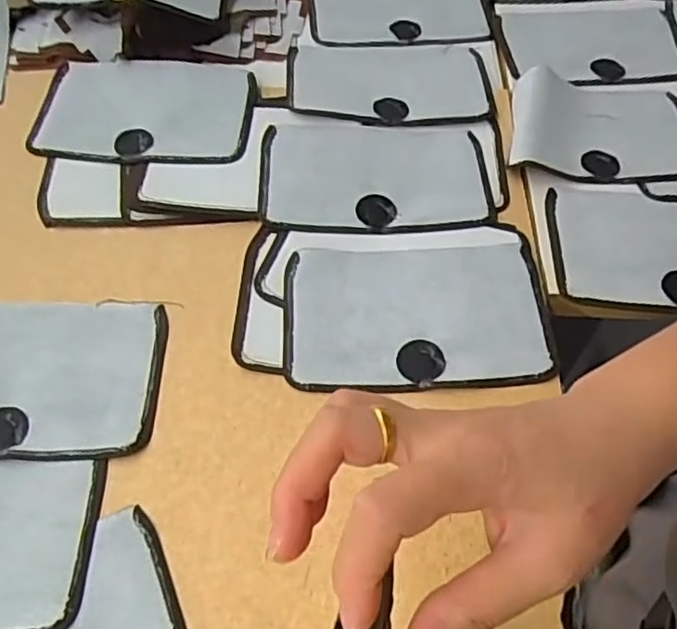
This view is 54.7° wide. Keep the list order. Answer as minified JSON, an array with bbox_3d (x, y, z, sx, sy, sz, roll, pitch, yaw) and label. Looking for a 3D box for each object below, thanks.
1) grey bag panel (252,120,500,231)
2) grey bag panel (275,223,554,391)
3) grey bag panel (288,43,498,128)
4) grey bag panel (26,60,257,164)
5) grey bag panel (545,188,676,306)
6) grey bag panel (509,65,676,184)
[{"bbox_3d":[0.037,-0.141,0.651,0.223,0.009,0.141,-1,57,-2],"label":"grey bag panel"},{"bbox_3d":[0.066,-0.001,0.564,0.222,0.007,0.142,-3,58,-1],"label":"grey bag panel"},{"bbox_3d":[0.056,-0.261,0.740,0.218,0.022,0.148,-2,57,-2],"label":"grey bag panel"},{"bbox_3d":[-0.204,-0.218,0.694,0.221,0.017,0.149,-1,57,-2],"label":"grey bag panel"},{"bbox_3d":[0.304,-0.063,0.609,0.210,0.011,0.127,5,57,2],"label":"grey bag panel"},{"bbox_3d":[0.279,-0.201,0.689,0.194,0.029,0.153,5,57,2],"label":"grey bag panel"}]

